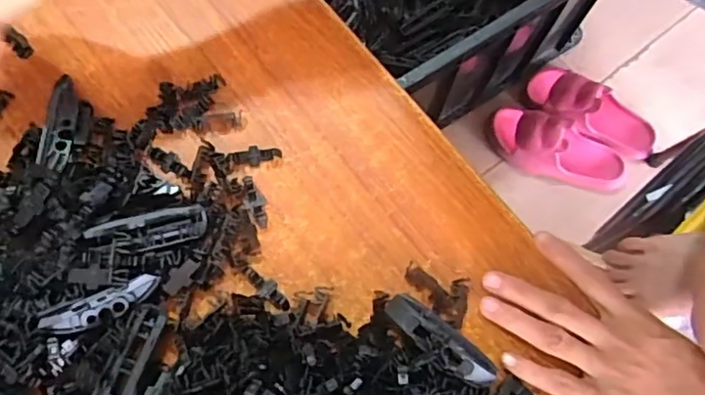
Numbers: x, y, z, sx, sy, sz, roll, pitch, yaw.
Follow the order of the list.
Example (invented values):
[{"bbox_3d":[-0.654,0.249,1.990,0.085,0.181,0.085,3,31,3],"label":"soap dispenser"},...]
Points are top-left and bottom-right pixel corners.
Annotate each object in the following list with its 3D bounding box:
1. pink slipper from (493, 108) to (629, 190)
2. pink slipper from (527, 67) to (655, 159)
[{"bbox_3d":[0.348,-0.080,0.993,0.235,0.071,0.097,25,75,6],"label":"pink slipper"},{"bbox_3d":[0.409,-0.148,1.006,0.227,0.063,0.081,37,77,9],"label":"pink slipper"}]

